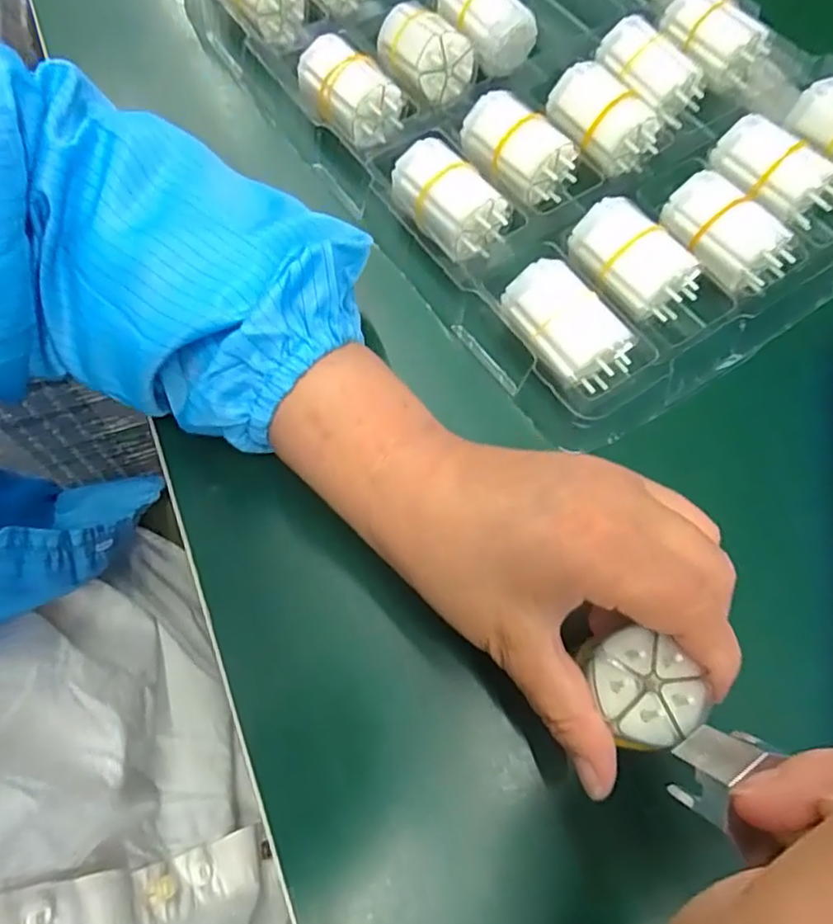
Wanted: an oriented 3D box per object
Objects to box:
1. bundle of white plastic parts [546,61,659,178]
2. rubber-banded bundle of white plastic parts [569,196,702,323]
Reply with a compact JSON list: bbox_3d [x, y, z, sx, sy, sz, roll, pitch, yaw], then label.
[{"bbox_3d":[0.105,-0.192,0.350,0.040,0.030,0.058,-24,70,-11],"label":"bundle of white plastic parts"},{"bbox_3d":[0.111,-0.104,0.313,0.040,0.021,0.063,-34,72,-15],"label":"rubber-banded bundle of white plastic parts"}]

